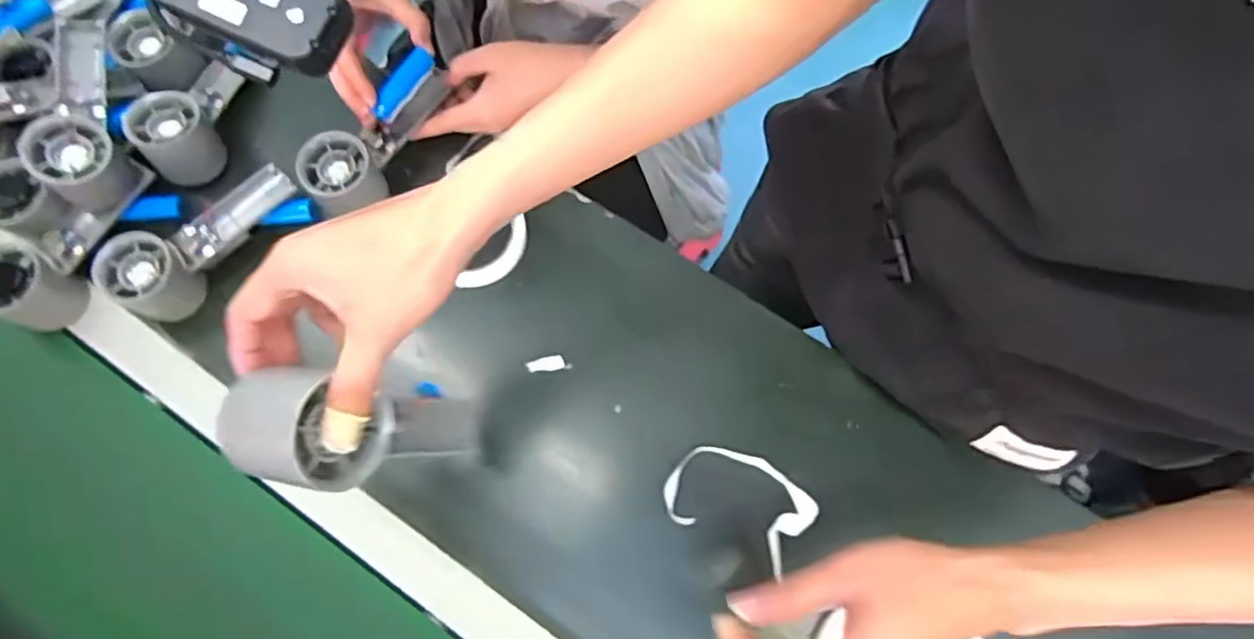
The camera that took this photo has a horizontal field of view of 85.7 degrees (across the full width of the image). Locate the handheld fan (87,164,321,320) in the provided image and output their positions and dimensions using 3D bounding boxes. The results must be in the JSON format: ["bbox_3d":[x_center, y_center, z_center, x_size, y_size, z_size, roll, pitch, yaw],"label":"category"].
[{"bbox_3d":[-0.342,-0.063,0.556,0.056,0.053,0.162,44,67,10],"label":"handheld fan"}]

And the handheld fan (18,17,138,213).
[{"bbox_3d":[-0.439,-0.170,0.547,0.054,0.064,0.161,-13,76,-3],"label":"handheld fan"}]

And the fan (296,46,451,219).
[{"bbox_3d":[-0.206,-0.153,0.573,0.152,0.050,0.055,-44,80,-10],"label":"fan"}]

